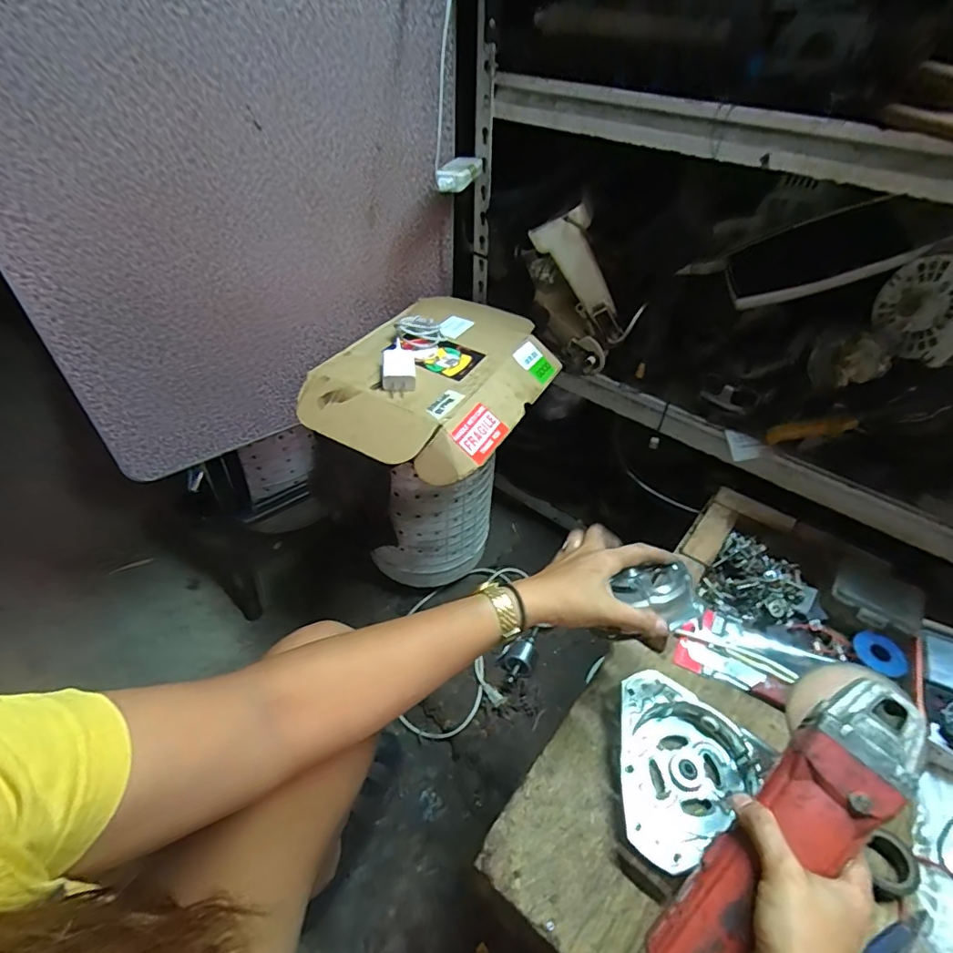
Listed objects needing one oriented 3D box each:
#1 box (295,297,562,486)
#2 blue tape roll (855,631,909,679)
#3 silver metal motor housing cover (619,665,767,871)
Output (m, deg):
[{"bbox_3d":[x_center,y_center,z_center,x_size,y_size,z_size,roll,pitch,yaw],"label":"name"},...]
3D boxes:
[{"bbox_3d":[-0.047,-0.150,0.717,0.252,0.072,0.360,22,47,20],"label":"box"},{"bbox_3d":[0.464,0.200,0.590,0.050,0.012,0.061,26,49,23],"label":"blue tape roll"},{"bbox_3d":[0.184,0.283,0.508,0.163,0.039,0.141,-30,52,-29],"label":"silver metal motor housing cover"}]

